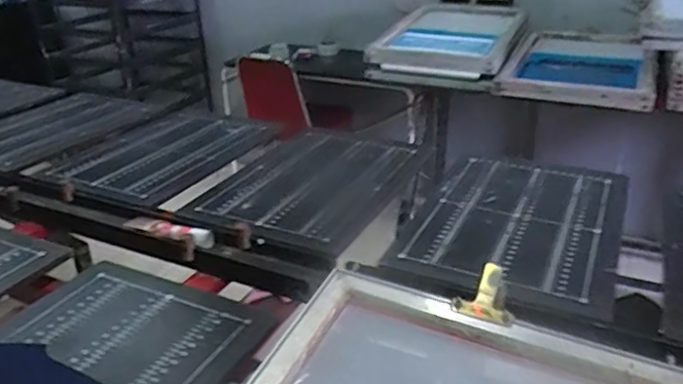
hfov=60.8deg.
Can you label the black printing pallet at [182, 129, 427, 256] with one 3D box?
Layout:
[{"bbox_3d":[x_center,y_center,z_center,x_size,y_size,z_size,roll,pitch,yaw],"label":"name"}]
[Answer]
[{"bbox_3d":[-0.052,-0.039,1.405,0.416,0.047,0.652,9,29,22],"label":"black printing pallet"}]

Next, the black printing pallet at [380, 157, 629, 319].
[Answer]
[{"bbox_3d":[0.373,0.052,1.216,0.391,0.025,0.561,11,29,25],"label":"black printing pallet"}]

